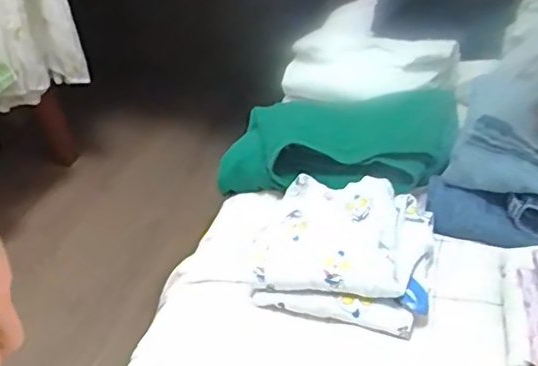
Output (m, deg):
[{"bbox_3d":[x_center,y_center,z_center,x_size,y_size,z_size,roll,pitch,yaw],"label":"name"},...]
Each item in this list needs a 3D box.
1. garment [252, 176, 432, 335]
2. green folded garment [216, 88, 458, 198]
[{"bbox_3d":[0.077,0.066,0.623,0.171,0.054,0.162,9,47,13],"label":"garment"},{"bbox_3d":[0.086,-0.060,0.775,0.279,0.067,0.201,5,46,9],"label":"green folded garment"}]

